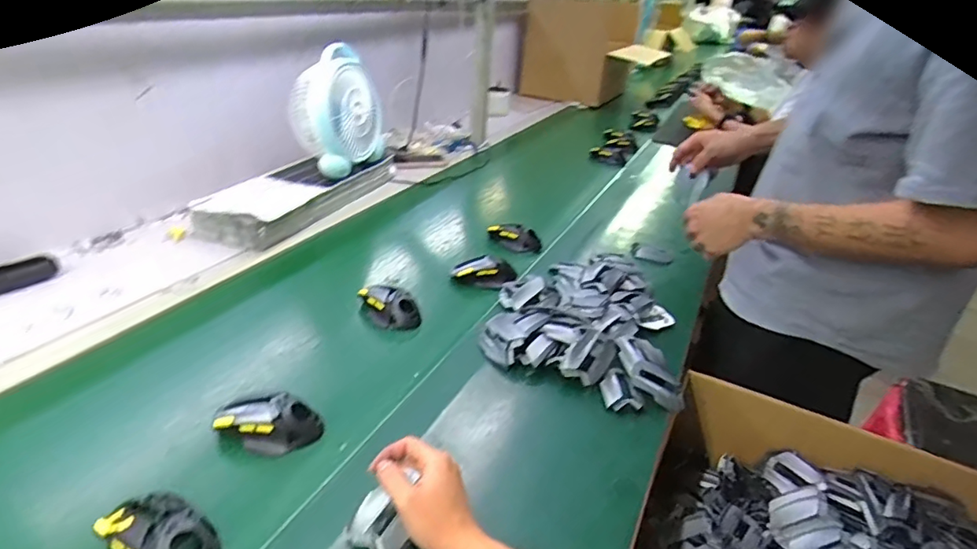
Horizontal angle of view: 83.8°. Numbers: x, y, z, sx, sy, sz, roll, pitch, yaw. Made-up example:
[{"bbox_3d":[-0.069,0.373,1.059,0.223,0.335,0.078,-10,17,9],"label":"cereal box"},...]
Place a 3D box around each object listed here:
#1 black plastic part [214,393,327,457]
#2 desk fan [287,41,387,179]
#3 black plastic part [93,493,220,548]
[{"bbox_3d":[-0.247,0.164,0.612,0.111,0.038,0.065,11,29,12],"label":"black plastic part"},{"bbox_3d":[-0.327,-0.356,1.171,0.121,0.229,0.201,15,31,19],"label":"desk fan"},{"bbox_3d":[-0.292,0.238,0.484,0.105,0.036,0.077,23,34,29],"label":"black plastic part"}]

